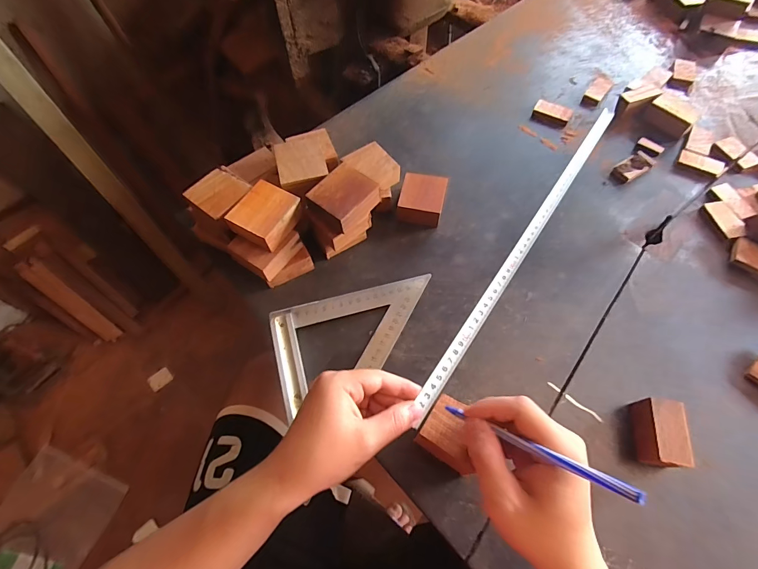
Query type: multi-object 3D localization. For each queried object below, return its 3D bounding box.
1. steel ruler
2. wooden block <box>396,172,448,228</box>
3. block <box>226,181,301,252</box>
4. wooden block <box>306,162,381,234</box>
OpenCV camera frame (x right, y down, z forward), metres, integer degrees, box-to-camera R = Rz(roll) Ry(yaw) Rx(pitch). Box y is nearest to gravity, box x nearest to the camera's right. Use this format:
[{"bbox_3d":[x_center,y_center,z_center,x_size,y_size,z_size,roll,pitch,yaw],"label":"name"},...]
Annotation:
[{"bbox_3d":[0.173,-0.060,0.412,0.016,0.007,0.468,33,67,15],"label":"steel ruler"},{"bbox_3d":[0.055,-0.110,0.475,0.054,0.024,0.067,11,63,5],"label":"wooden block"},{"bbox_3d":[-0.125,-0.074,0.396,0.055,0.028,0.065,26,67,14],"label":"block"},{"bbox_3d":[-0.041,-0.095,0.407,0.056,0.025,0.067,38,71,19],"label":"wooden block"}]

